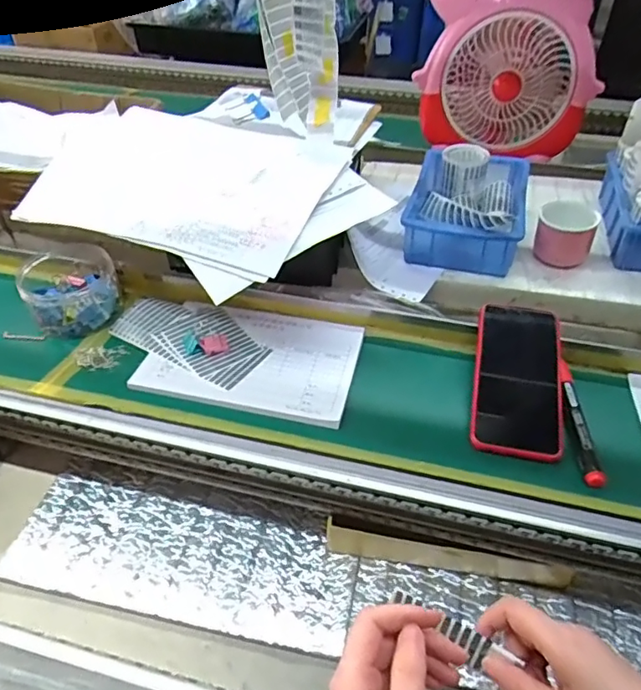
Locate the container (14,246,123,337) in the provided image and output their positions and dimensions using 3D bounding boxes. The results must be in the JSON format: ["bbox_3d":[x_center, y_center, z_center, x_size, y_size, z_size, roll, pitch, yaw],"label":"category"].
[{"bbox_3d":[-0.278,-0.070,0.611,0.093,0.055,0.114,-19,47,-21],"label":"container"}]

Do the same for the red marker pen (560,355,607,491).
[{"bbox_3d":[0.231,0.067,0.494,0.016,0.017,0.133,4,43,3],"label":"red marker pen"}]

